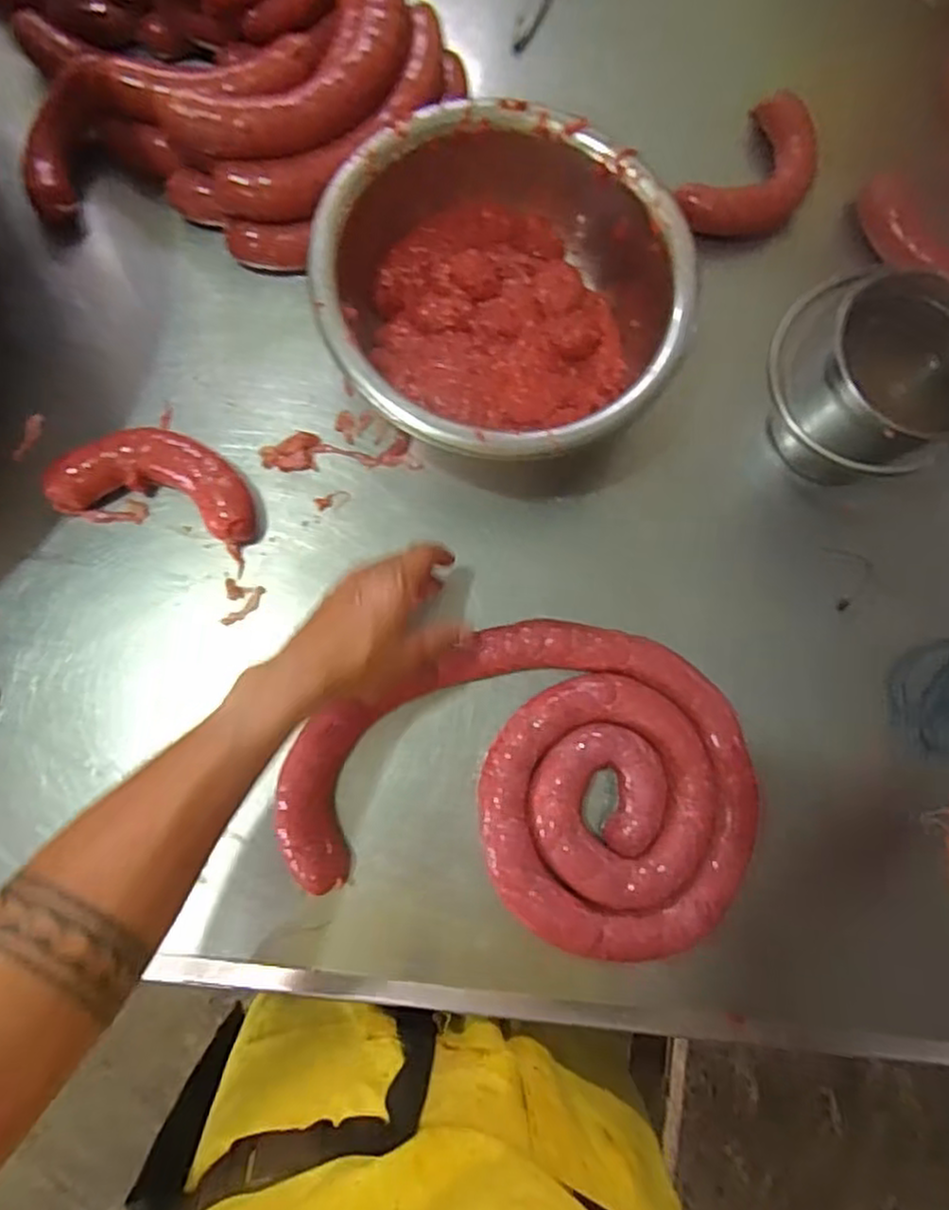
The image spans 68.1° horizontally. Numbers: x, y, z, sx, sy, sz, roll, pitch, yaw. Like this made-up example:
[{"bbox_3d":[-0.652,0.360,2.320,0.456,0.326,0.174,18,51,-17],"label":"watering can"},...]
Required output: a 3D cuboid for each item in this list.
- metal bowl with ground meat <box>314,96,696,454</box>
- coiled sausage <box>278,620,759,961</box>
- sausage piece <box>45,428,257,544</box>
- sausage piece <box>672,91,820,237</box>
[{"bbox_3d":[0.020,-0.250,0.575,0.291,0.098,0.275,0,81,-2],"label":"metal bowl with ground meat"},{"bbox_3d":[0.045,0.127,0.541,0.351,0.037,0.231,13,81,0],"label":"coiled sausage"},{"bbox_3d":[-0.259,-0.101,0.569,0.169,0.037,0.077,12,78,-3],"label":"sausage piece"},{"bbox_3d":[0.270,-0.406,0.658,0.095,0.030,0.171,40,82,4],"label":"sausage piece"}]

